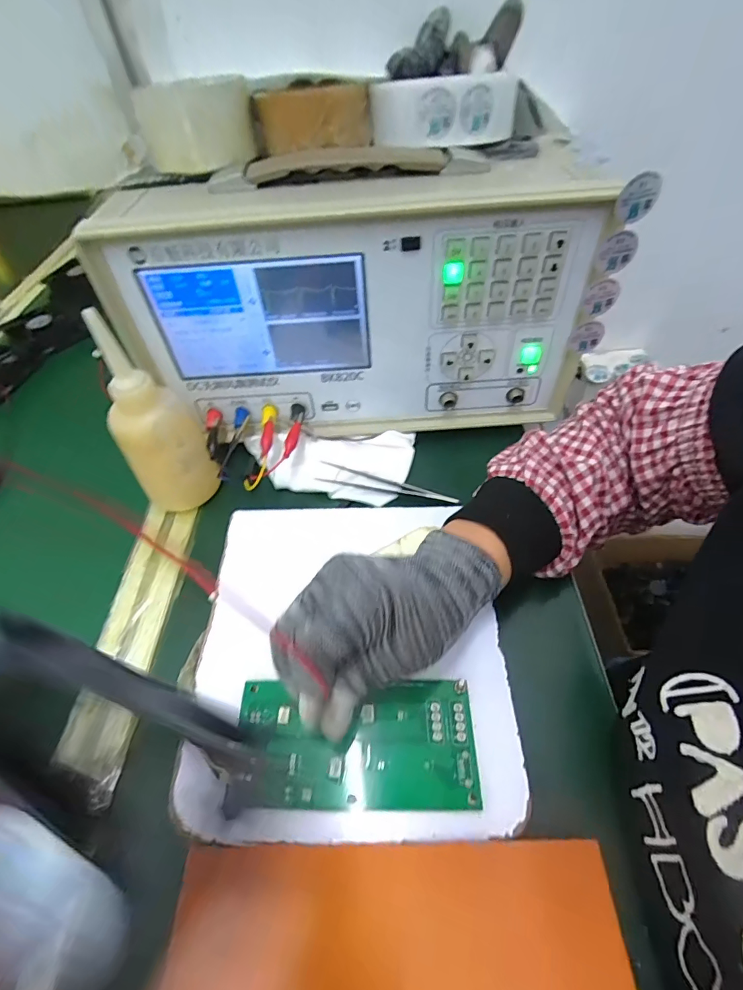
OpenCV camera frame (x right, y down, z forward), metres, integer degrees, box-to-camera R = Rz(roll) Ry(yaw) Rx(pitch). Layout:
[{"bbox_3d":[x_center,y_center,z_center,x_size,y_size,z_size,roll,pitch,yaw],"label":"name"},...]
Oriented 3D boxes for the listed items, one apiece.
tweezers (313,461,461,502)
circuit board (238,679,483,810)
[{"bbox_3d":[0.012,-0.010,0.377,0.120,0.010,0.017,10,53,13],"label":"tweezers"},{"bbox_3d":[-0.009,0.138,0.253,0.131,0.010,0.063,1,50,1],"label":"circuit board"}]

